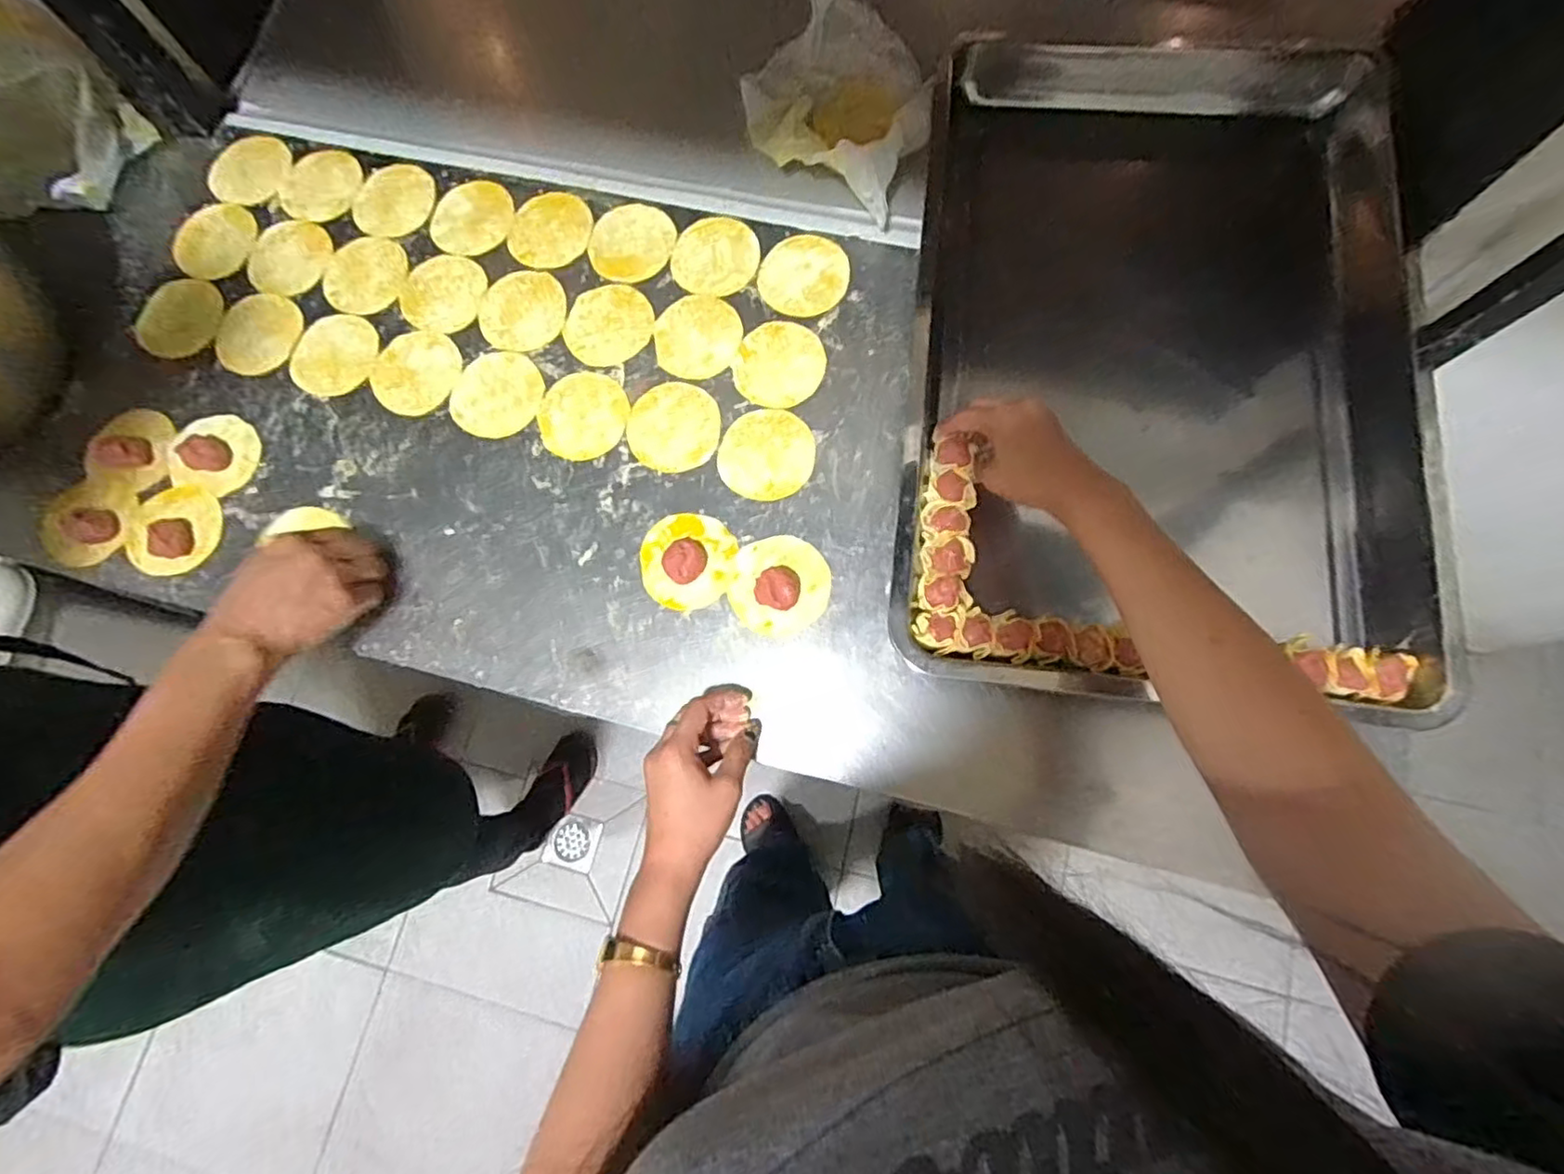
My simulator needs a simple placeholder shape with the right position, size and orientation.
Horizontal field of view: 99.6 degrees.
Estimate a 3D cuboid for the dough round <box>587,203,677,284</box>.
[{"bbox_3d":[-0.145,-0.334,0.638,0.082,0.004,0.088,0,77,2],"label":"dough round"}]

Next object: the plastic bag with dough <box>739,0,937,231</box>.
[{"bbox_3d":[0.060,-0.457,0.622,0.188,0.076,0.155,37,81,9],"label":"plastic bag with dough"}]

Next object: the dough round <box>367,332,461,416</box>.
[{"bbox_3d":[-0.341,-0.201,0.615,0.083,0.004,0.082,0,77,2],"label":"dough round"}]

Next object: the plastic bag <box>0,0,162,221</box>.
[{"bbox_3d":[-0.683,-0.422,0.609,0.039,0.123,0.183,17,78,5],"label":"plastic bag"}]

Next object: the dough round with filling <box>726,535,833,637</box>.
[{"bbox_3d":[-0.002,-0.004,0.543,0.083,0.026,0.080,0,77,2],"label":"dough round with filling"}]

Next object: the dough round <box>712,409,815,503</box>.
[{"bbox_3d":[-0.014,-0.117,0.582,0.084,0.004,0.082,0,77,2],"label":"dough round"}]

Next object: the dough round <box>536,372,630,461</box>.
[{"bbox_3d":[-0.179,-0.156,0.596,0.079,0.004,0.084,0,77,2],"label":"dough round"}]

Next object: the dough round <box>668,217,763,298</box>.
[{"bbox_3d":[-0.064,-0.317,0.630,0.083,0.006,0.081,0,77,2],"label":"dough round"}]

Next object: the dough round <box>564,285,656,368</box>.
[{"bbox_3d":[-0.162,-0.246,0.620,0.081,0.006,0.080,0,77,2],"label":"dough round"}]

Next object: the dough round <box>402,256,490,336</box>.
[{"bbox_3d":[-0.327,-0.284,0.636,0.081,0.004,0.080,0,77,2],"label":"dough round"}]

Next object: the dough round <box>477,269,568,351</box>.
[{"bbox_3d":[-0.246,-0.263,0.626,0.080,0.004,0.084,0,77,2],"label":"dough round"}]

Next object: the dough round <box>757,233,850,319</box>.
[{"bbox_3d":[0.020,-0.294,0.620,0.082,0.008,0.086,0,77,2],"label":"dough round"}]

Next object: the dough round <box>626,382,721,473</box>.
[{"bbox_3d":[-0.097,-0.143,0.592,0.081,0.007,0.082,0,77,2],"label":"dough round"}]

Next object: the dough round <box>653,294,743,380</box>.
[{"bbox_3d":[-0.077,-0.232,0.608,0.078,0.004,0.086,-10,77,-1],"label":"dough round"}]

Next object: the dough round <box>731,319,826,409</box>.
[{"bbox_3d":[-0.002,-0.203,0.599,0.079,0.004,0.086,0,77,2],"label":"dough round"}]

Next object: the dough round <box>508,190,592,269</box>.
[{"bbox_3d":[-0.227,-0.350,0.646,0.078,0.004,0.085,0,77,2],"label":"dough round"}]

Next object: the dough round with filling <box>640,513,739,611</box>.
[{"bbox_3d":[-0.082,-0.025,0.552,0.077,0.021,0.081,0,77,2],"label":"dough round with filling"}]

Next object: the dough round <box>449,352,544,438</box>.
[{"bbox_3d":[-0.260,-0.177,0.607,0.083,0.004,0.084,0,77,2],"label":"dough round"}]

